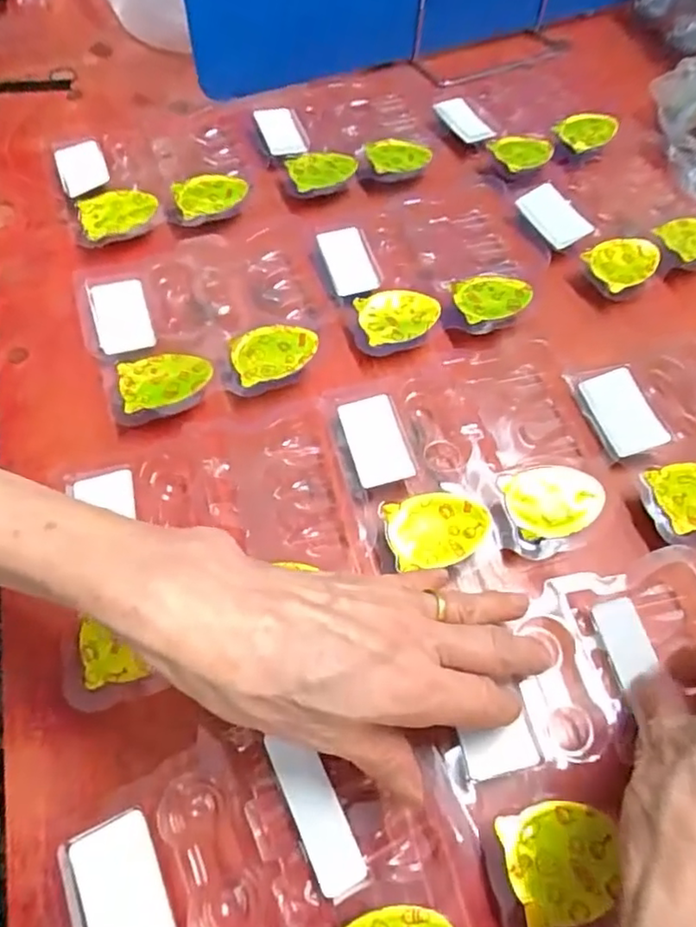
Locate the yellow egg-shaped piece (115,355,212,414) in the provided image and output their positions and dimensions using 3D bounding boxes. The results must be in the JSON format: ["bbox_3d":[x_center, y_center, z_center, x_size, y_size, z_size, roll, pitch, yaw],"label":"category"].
[{"bbox_3d":[-0.105,-0.049,0.346,0.051,0.004,0.035,-16,69,-8],"label":"yellow egg-shaped piece"}]

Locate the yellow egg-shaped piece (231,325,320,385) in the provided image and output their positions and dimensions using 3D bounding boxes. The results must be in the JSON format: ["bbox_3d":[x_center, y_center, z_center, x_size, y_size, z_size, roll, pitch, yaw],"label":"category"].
[{"bbox_3d":[-0.044,-0.068,0.363,0.051,0.004,0.039,-19,63,-9],"label":"yellow egg-shaped piece"}]

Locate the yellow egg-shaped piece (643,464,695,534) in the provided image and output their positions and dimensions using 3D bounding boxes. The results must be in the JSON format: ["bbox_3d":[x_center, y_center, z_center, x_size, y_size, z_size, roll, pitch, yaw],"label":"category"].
[{"bbox_3d":[0.190,0.016,0.323,0.053,0.009,0.037,-10,69,-6],"label":"yellow egg-shaped piece"}]

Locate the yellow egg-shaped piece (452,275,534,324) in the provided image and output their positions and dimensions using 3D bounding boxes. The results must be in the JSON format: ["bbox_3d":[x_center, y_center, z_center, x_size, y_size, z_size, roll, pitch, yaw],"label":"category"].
[{"bbox_3d":[0.095,-0.110,0.391,0.049,0.004,0.036,-7,68,-5],"label":"yellow egg-shaped piece"}]

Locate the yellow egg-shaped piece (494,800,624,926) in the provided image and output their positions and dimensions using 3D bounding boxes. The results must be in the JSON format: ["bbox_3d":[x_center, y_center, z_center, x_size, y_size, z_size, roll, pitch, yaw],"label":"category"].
[{"bbox_3d":[0.085,0.155,0.235,0.045,0.010,0.038,-10,69,-6],"label":"yellow egg-shaped piece"}]

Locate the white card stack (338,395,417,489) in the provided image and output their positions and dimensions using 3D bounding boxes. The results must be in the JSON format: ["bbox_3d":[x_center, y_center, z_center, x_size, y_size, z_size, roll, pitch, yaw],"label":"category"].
[{"bbox_3d":[0.016,-0.013,0.340,0.031,0.009,0.054,-14,69,-7],"label":"white card stack"}]

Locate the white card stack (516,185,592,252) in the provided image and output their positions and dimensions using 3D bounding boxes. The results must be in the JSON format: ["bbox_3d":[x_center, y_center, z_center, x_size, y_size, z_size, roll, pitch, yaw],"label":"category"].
[{"bbox_3d":[0.151,-0.181,0.444,0.037,0.009,0.058,-26,71,-12],"label":"white card stack"}]

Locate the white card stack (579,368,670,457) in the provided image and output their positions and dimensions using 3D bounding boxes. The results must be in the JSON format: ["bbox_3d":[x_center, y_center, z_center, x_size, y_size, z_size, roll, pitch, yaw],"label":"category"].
[{"bbox_3d":[0.163,-0.030,0.362,0.035,0.015,0.055,-14,69,-7],"label":"white card stack"}]

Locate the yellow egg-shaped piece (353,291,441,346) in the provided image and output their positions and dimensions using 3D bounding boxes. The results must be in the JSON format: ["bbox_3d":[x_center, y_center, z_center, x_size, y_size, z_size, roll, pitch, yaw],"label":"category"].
[{"bbox_3d":[0.033,-0.095,0.384,0.051,0.005,0.036,-11,69,-6],"label":"yellow egg-shaped piece"}]

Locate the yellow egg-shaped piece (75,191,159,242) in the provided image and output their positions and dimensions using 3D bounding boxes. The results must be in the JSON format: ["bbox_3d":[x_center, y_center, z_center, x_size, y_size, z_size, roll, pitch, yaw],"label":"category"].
[{"bbox_3d":[-0.159,-0.173,0.420,0.051,0.013,0.033,-20,70,-10],"label":"yellow egg-shaped piece"}]

